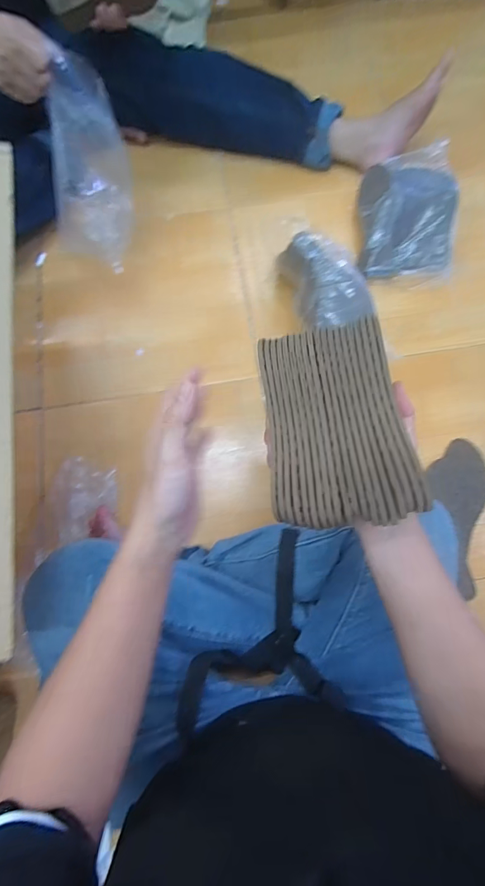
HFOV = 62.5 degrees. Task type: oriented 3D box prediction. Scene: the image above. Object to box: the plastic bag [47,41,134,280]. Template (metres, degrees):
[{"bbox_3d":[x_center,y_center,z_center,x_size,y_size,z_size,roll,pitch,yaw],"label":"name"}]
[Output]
[{"bbox_3d":[-0.271,-0.460,0.683,0.134,0.119,0.280,3,114,1],"label":"plastic bag"}]

